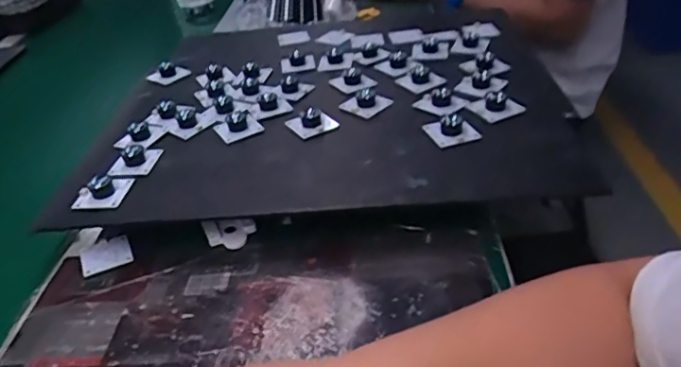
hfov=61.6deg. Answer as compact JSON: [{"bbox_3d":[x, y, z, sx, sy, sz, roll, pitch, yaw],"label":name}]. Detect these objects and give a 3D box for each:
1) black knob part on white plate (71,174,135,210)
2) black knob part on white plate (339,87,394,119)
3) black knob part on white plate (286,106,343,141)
[{"bbox_3d":[-0.217,0.002,0.518,0.045,0.016,0.045,-2,34,6],"label":"black knob part on white plate"},{"bbox_3d":[0.029,-0.090,0.614,0.043,0.015,0.043,-31,41,-32],"label":"black knob part on white plate"},{"bbox_3d":[-0.028,-0.065,0.586,0.046,0.018,0.031,-17,36,-16],"label":"black knob part on white plate"}]

